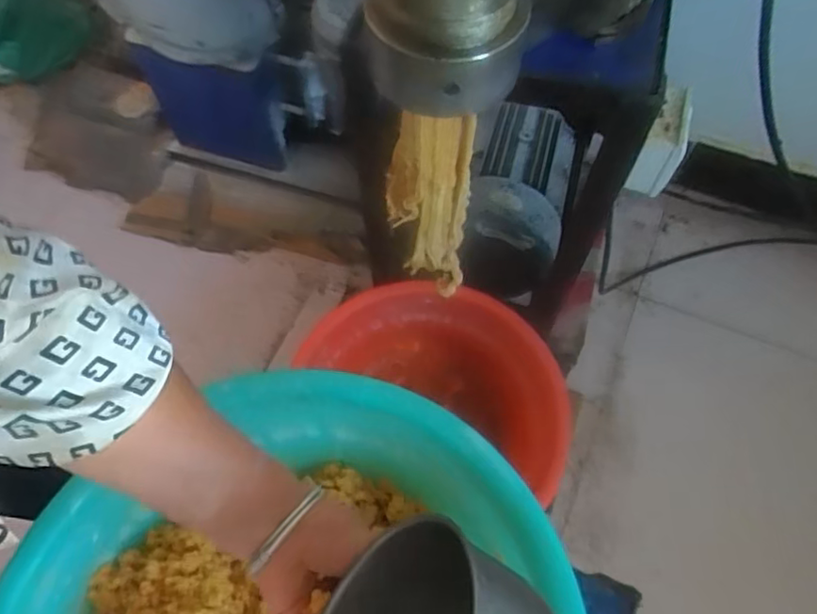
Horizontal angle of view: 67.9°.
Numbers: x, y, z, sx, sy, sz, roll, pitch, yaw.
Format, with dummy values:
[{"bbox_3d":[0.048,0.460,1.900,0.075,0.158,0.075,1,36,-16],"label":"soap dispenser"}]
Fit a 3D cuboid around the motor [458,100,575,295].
[{"bbox_3d":[0.193,-0.197,1.066,0.159,0.175,0.319,14,73,5],"label":"motor"}]

